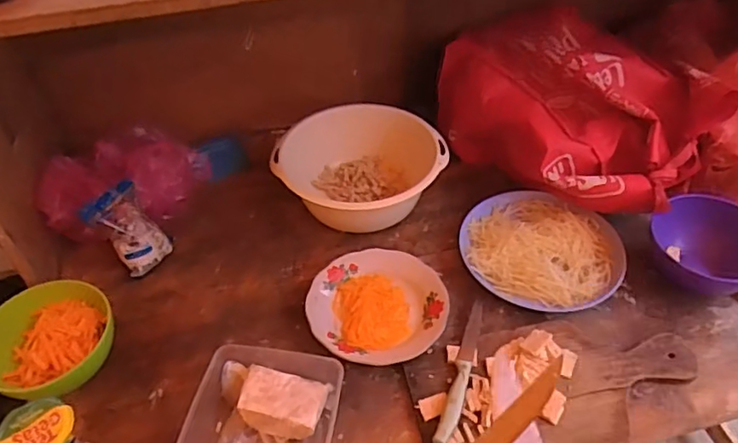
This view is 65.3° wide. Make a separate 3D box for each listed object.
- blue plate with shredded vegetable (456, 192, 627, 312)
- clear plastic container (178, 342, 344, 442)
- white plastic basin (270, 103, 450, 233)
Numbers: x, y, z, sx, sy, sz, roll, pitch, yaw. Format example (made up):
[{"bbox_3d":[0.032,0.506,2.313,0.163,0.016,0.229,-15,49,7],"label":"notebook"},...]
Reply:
[{"bbox_3d":[0.242,0.035,0.827,0.226,0.027,0.194,31,55,30],"label":"blue plate with shredded vegetable"},{"bbox_3d":[-0.116,0.224,0.646,0.158,0.050,0.165,4,46,8],"label":"clear plastic container"},{"bbox_3d":[-0.014,-0.088,0.913,0.256,0.094,0.198,-7,45,-3],"label":"white plastic basin"}]

